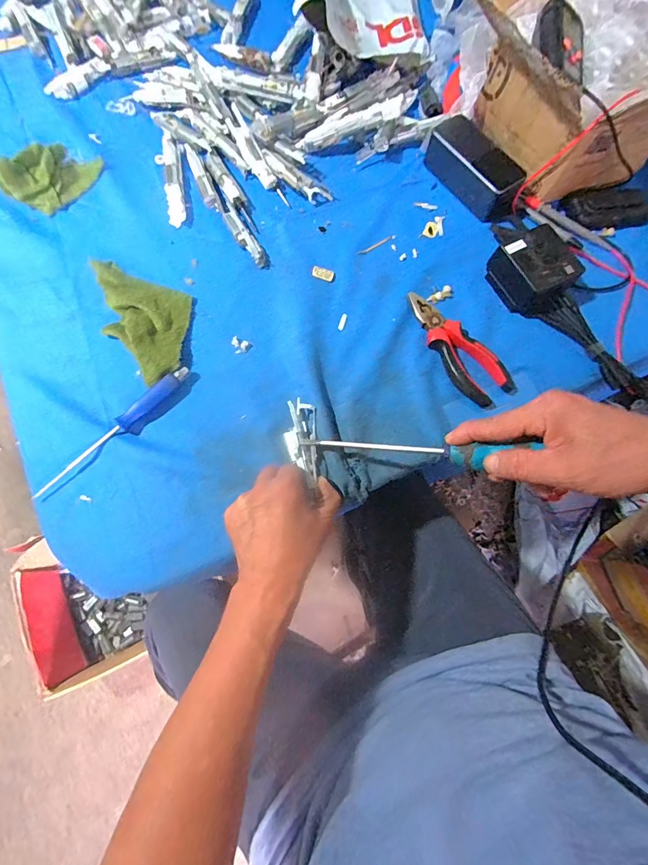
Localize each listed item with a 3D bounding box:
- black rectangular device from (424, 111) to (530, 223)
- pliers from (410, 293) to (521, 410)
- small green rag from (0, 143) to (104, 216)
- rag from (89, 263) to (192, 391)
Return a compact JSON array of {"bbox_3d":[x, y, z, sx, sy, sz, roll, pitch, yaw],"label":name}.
[{"bbox_3d":[0.197,-0.341,0.499,0.060,0.045,0.140,-32,77,-12],"label":"black rectangular device"},{"bbox_3d":[0.153,-0.099,0.444,0.059,0.020,0.157,-34,77,-12],"label":"pliers"},{"bbox_3d":[-0.333,-0.318,0.473,0.053,0.042,0.109,44,75,10],"label":"small green rag"},{"bbox_3d":[-0.197,-0.137,0.426,0.088,0.026,0.160,-30,76,-11],"label":"rag"}]

